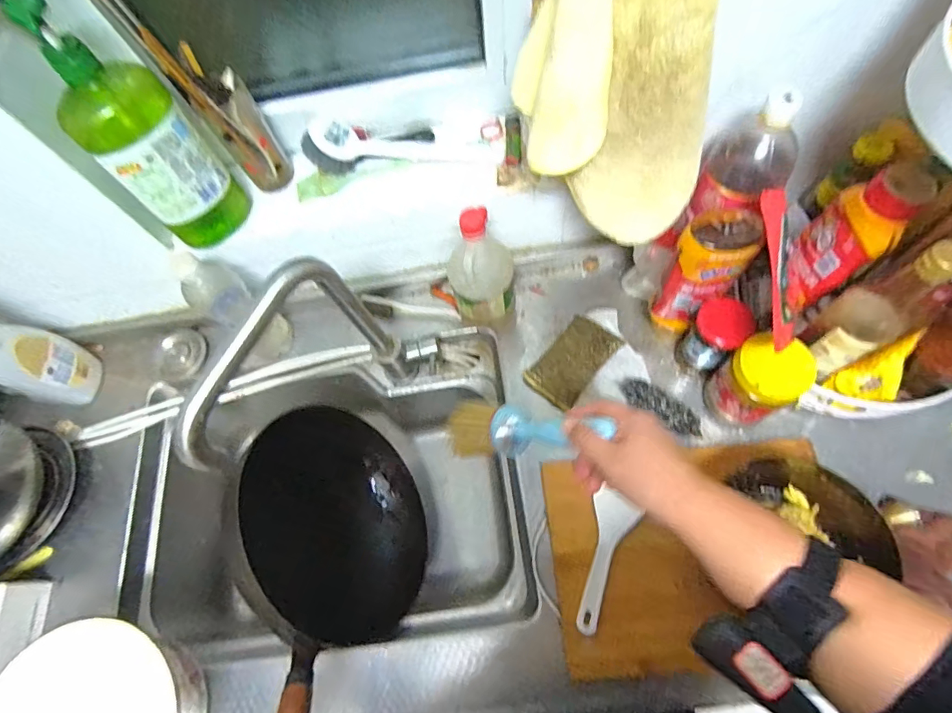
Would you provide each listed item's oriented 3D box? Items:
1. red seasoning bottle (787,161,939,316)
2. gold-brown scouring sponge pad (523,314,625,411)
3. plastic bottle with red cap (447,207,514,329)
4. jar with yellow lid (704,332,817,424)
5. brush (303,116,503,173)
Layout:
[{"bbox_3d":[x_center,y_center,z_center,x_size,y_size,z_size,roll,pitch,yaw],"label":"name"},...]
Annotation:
[{"bbox_3d":[0.428,-0.143,0.551,0.071,0.186,0.085,40,73,18],"label":"red seasoning bottle"},{"bbox_3d":[0.139,0.006,0.689,0.079,0.025,0.132,39,73,18],"label":"gold-brown scouring sponge pad"},{"bbox_3d":[0.006,-0.114,0.648,0.085,0.206,0.080,0,66,3],"label":"plastic bottle with red cap"},{"bbox_3d":[0.340,0.036,0.594,0.072,0.142,0.079,-1,66,2],"label":"jar with yellow lid"},{"bbox_3d":[-0.094,-0.281,0.626,0.258,0.047,0.056,-3,66,1],"label":"brush"}]

